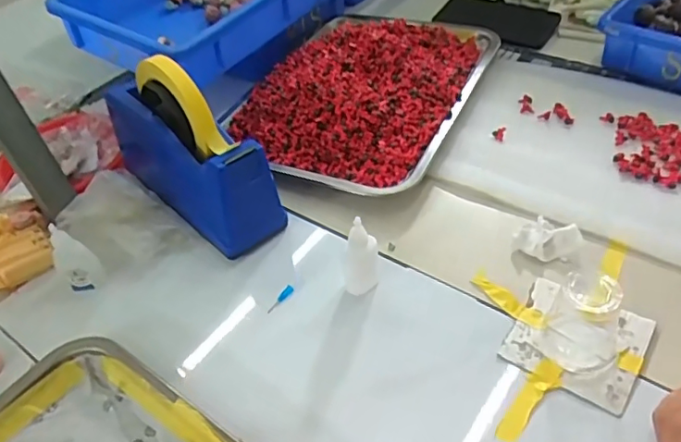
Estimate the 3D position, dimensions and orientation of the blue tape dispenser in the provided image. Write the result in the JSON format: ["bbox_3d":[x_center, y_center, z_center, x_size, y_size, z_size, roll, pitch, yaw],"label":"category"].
[{"bbox_3d":[-0.150,-0.071,0.525,0.199,0.136,0.069,34,59,32],"label":"blue tape dispenser"}]

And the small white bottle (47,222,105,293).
[{"bbox_3d":[-0.236,0.034,0.483,0.030,0.069,0.025,-37,53,-25],"label":"small white bottle"}]

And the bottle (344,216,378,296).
[{"bbox_3d":[0.016,0.027,0.457,0.030,0.079,0.032,-7,47,1],"label":"bottle"}]

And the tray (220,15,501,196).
[{"bbox_3d":[0.027,-0.170,0.653,0.245,0.052,0.327,18,52,22],"label":"tray"}]

